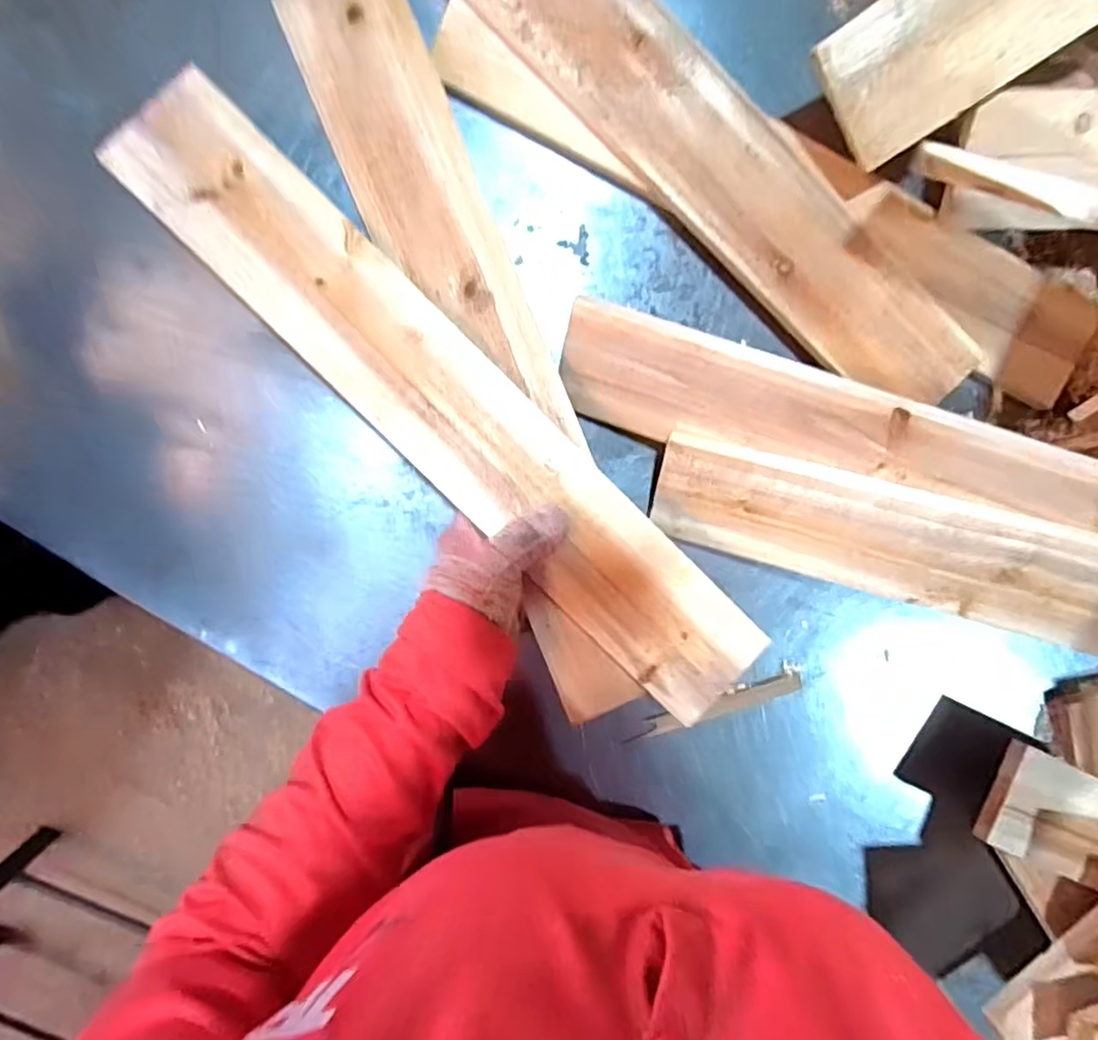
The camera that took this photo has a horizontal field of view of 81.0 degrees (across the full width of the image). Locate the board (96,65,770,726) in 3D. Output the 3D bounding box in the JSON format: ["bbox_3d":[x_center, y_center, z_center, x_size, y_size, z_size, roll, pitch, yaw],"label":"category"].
[{"bbox_3d":[-0.058,-0.065,0.394,0.481,0.013,0.079,44,94,-5],"label":"board"}]

